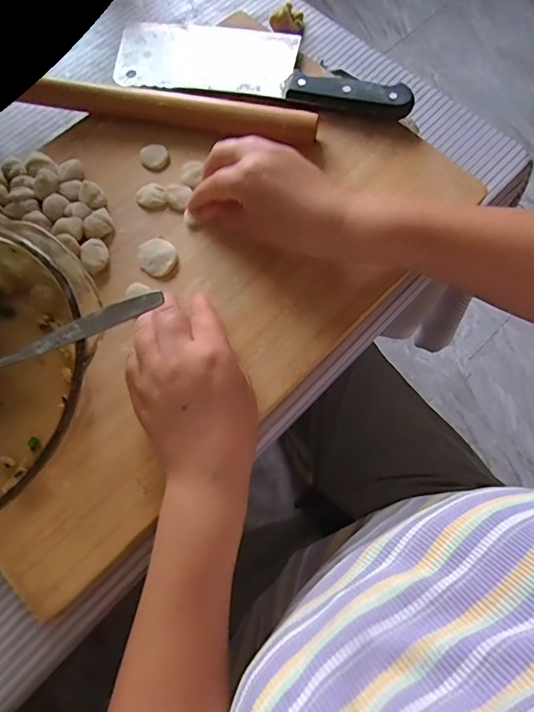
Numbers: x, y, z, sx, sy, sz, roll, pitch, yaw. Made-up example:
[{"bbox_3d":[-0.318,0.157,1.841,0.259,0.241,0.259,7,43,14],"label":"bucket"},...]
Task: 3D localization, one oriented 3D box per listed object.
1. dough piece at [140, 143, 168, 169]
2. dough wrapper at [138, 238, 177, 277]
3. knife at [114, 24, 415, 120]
[{"bbox_3d":[-0.098,-0.174,0.414,0.024,0.006,0.021,-17,72,-6],"label":"dough piece"},{"bbox_3d":[-0.088,-0.080,0.383,0.030,0.004,0.035,-1,71,0],"label":"dough wrapper"},{"bbox_3d":[-0.006,-0.269,0.438,0.272,0.022,0.083,12,71,4],"label":"knife"}]

